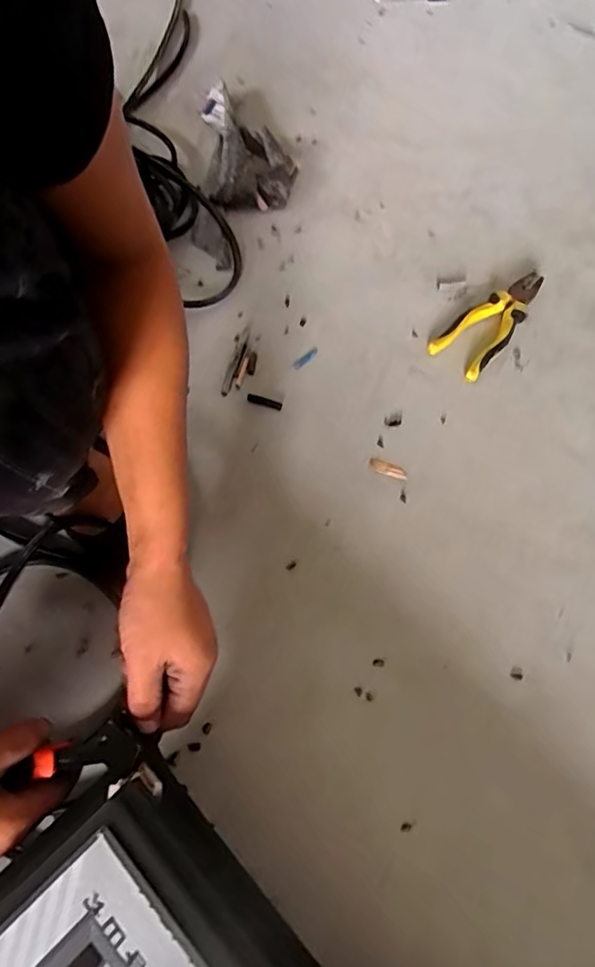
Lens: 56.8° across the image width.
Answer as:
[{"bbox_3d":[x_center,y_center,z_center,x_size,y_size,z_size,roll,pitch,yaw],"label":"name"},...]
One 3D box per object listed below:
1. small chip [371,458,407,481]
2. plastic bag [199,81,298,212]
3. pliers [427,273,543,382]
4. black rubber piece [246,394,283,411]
[{"bbox_3d":[0.099,-0.016,0.598,0.041,0.004,0.015,23,66,8],"label":"small chip"},{"bbox_3d":[-0.070,-0.478,0.780,0.130,0.036,0.236,-2,65,-3],"label":"plastic bag"},{"bbox_3d":[0.248,-0.210,0.694,0.070,0.023,0.186,40,70,15],"label":"pliers"},{"bbox_3d":[-0.038,-0.093,0.629,0.041,0.004,0.010,18,66,6],"label":"black rubber piece"}]

